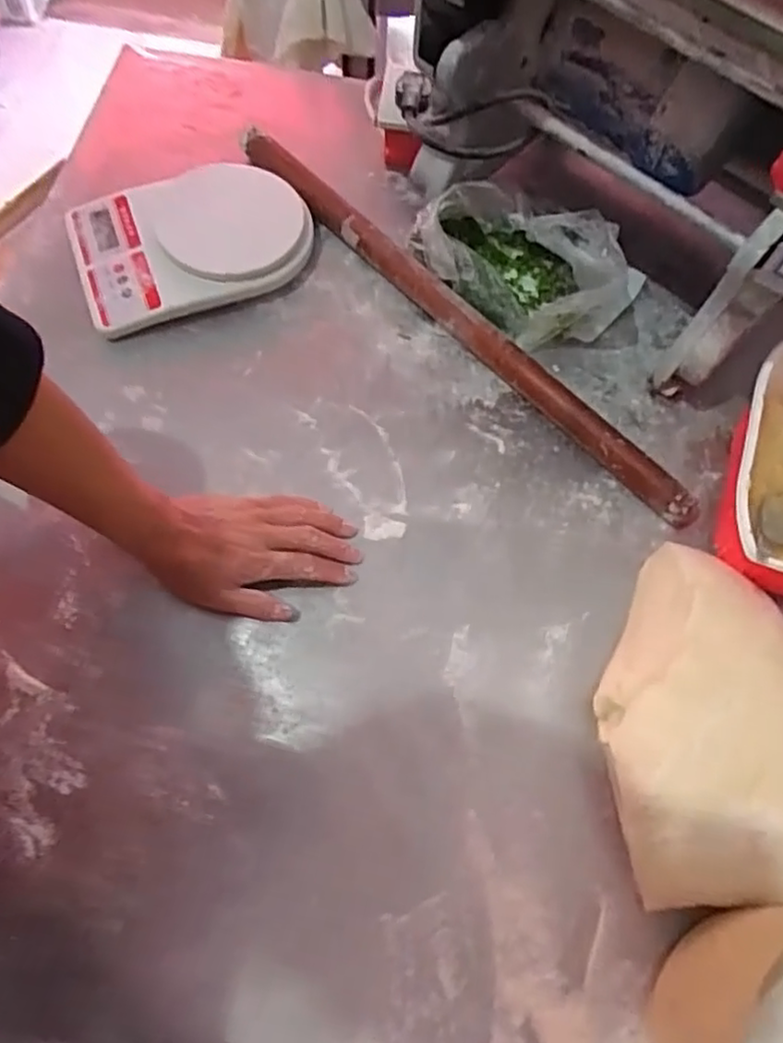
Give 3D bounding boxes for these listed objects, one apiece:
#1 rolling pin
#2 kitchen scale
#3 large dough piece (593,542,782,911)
[{"bbox_3d":[0.056,-0.191,0.623,0.026,0.033,0.546,-41,75,-17],"label":"rolling pin"},{"bbox_3d":[-0.189,-0.267,0.641,0.216,0.041,0.155,-21,70,-11],"label":"kitchen scale"},{"bbox_3d":[0.232,0.128,0.476,0.180,0.079,0.241,-9,68,-6],"label":"large dough piece"}]

